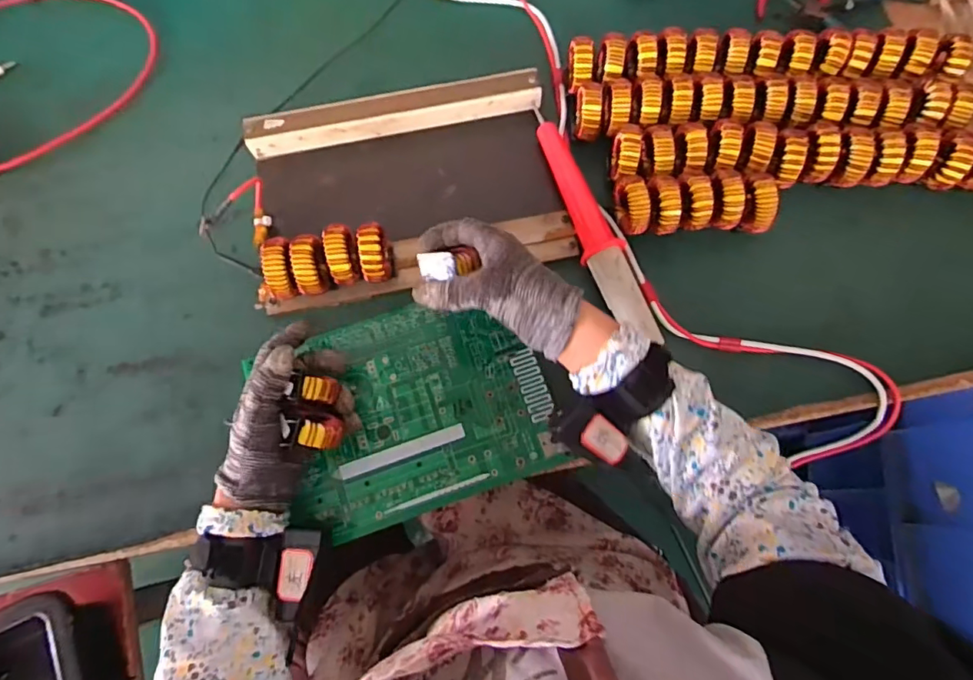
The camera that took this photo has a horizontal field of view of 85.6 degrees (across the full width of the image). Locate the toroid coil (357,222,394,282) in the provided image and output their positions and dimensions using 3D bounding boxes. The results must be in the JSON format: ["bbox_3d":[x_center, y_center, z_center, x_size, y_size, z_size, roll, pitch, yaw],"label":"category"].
[{"bbox_3d":[-0.098,-0.074,0.475,0.023,0.059,0.046,-11,74,-2],"label":"toroid coil"}]

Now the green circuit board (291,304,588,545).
[{"bbox_3d":[-0.057,0.057,0.469,0.227,0.009,0.179,-17,75,-4],"label":"green circuit board"}]

